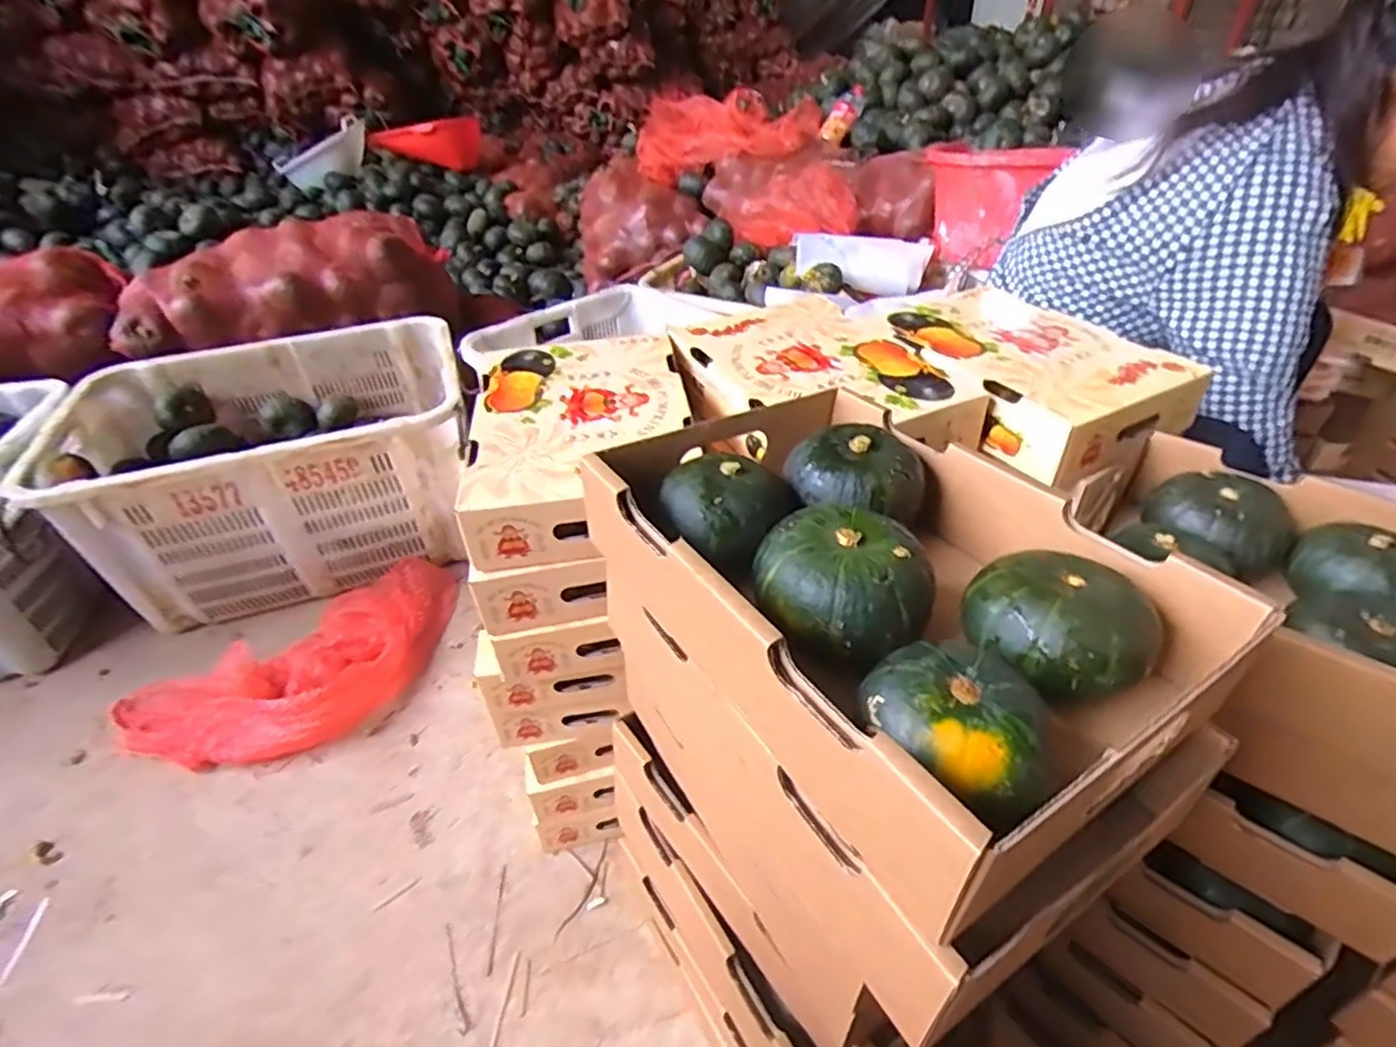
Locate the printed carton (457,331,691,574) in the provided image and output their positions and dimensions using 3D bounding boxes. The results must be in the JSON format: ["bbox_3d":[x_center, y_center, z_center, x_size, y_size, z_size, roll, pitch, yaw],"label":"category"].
[{"bbox_3d":[-0.118,-0.095,0.700,0.210,0.073,0.317,-6,39,-4],"label":"printed carton"}]

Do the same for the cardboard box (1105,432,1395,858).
[{"bbox_3d":[0.439,0.080,0.474,0.299,0.128,0.217,29,48,32],"label":"cardboard box"}]

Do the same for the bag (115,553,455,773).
[{"bbox_3d":[-0.607,0.224,1.082,0.248,0.087,0.509,28,48,32],"label":"bag"}]

